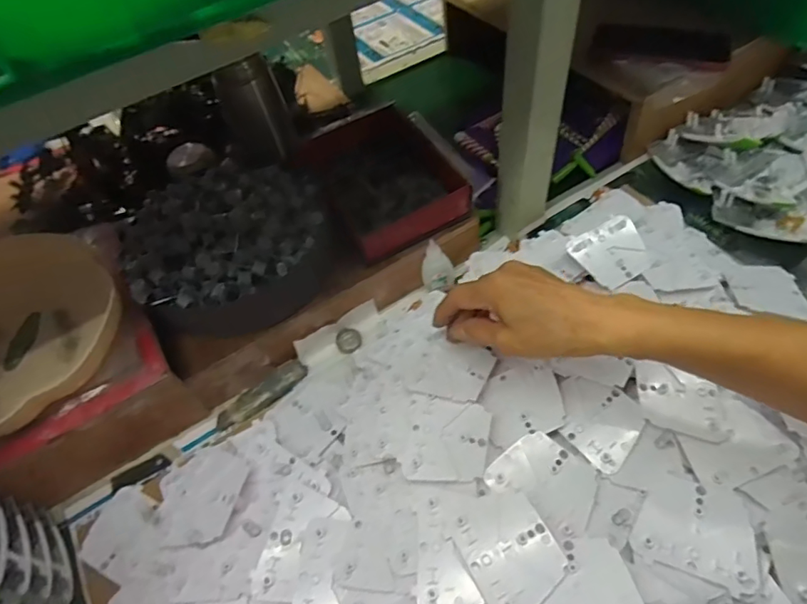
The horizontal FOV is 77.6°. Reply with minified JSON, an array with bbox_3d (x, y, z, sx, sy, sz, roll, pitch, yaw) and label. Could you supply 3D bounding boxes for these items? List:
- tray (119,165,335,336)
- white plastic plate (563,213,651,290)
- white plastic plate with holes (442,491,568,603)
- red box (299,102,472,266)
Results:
[{"bbox_3d":[-0.179,-0.061,0.526,0.200,0.063,0.185,-3,55,4],"label":"tray"},{"bbox_3d":[0.217,-0.051,0.522,0.078,0.006,0.065,-28,78,-14],"label":"white plastic plate"},{"bbox_3d":[0.075,0.178,0.365,0.065,0.008,0.083,-25,56,-11],"label":"white plastic plate with holes"},{"bbox_3d":[-0.024,-0.142,0.569,0.136,0.041,0.185,-27,57,-12],"label":"red box"}]

